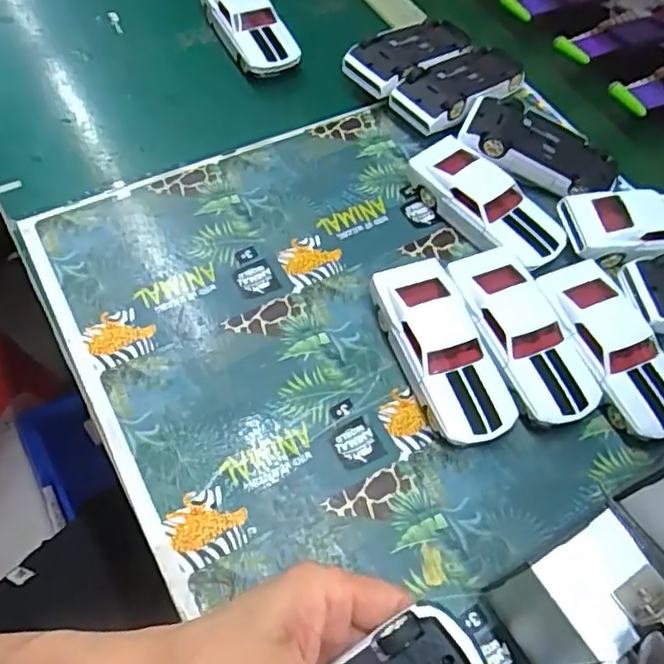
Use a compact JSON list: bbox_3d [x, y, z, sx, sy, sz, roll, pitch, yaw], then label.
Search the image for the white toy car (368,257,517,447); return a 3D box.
[{"bbox_3d":[0.071,0.011,0.405,0.052,0.032,0.127,-14,62,-15],"label":"white toy car"}]

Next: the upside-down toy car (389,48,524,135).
[{"bbox_3d":[0.112,-0.209,0.539,0.126,0.032,0.058,-33,67,-21],"label":"upside-down toy car"}]

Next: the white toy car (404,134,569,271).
[{"bbox_3d":[0.116,-0.096,0.474,0.056,0.037,0.129,-38,69,-23],"label":"white toy car"}]

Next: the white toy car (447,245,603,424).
[{"bbox_3d":[0.126,0.004,0.417,0.053,0.032,0.126,-18,62,-16],"label":"white toy car"}]

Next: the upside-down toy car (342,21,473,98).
[{"bbox_3d":[0.072,-0.244,0.559,0.126,0.039,0.057,-36,68,-22],"label":"upside-down toy car"}]

